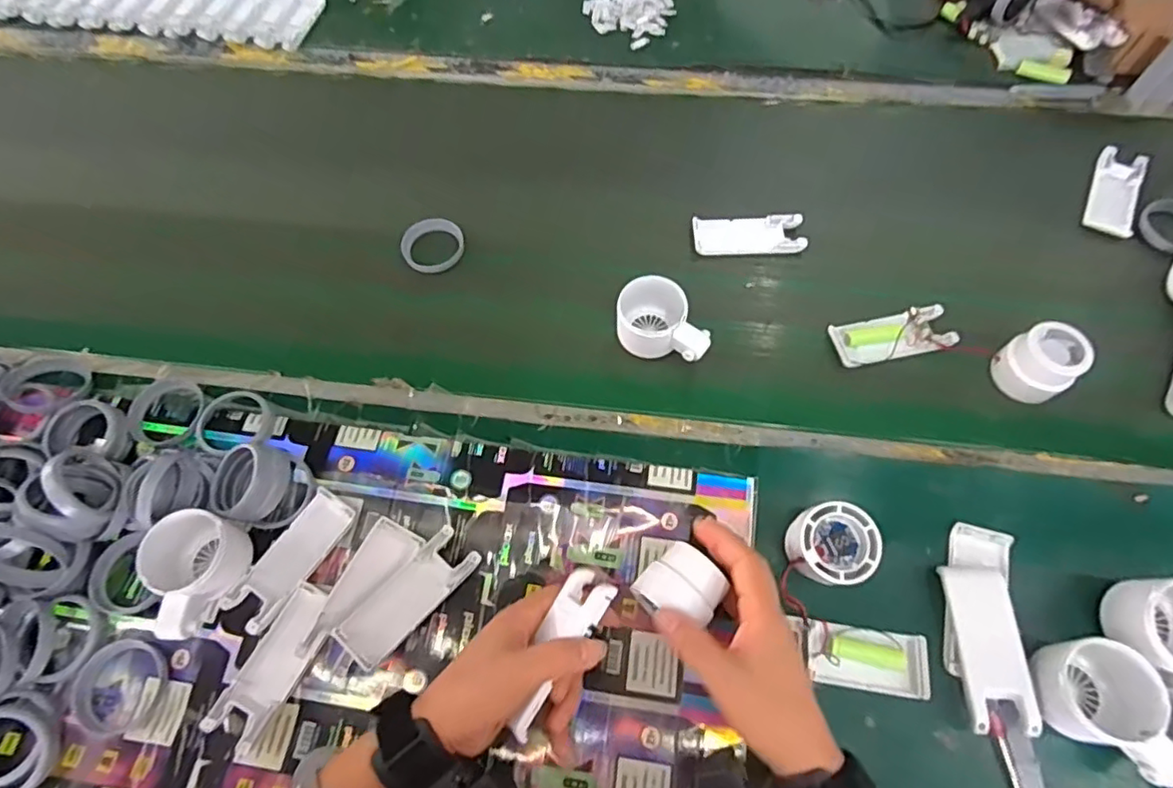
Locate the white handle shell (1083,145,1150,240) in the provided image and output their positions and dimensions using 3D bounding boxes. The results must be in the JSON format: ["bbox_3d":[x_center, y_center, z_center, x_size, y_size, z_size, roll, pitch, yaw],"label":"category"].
[{"bbox_3d":[0.530,-0.203,0.608,0.043,0.010,0.105,23,67,12],"label":"white handle shell"}]

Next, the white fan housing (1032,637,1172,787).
[{"bbox_3d":[0.326,0.198,0.381,0.071,0.039,0.080,-2,64,0],"label":"white fan housing"}]

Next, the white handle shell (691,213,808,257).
[{"bbox_3d":[0.158,-0.155,0.592,0.105,0.010,0.042,0,64,1],"label":"white handle shell"}]

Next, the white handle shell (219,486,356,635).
[{"bbox_3d":[-0.220,0.121,0.451,0.039,0.010,0.102,30,69,15],"label":"white handle shell"}]

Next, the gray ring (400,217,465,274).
[{"bbox_3d":[-0.152,-0.147,0.598,0.062,0.013,0.058,0,64,1],"label":"gray ring"}]

